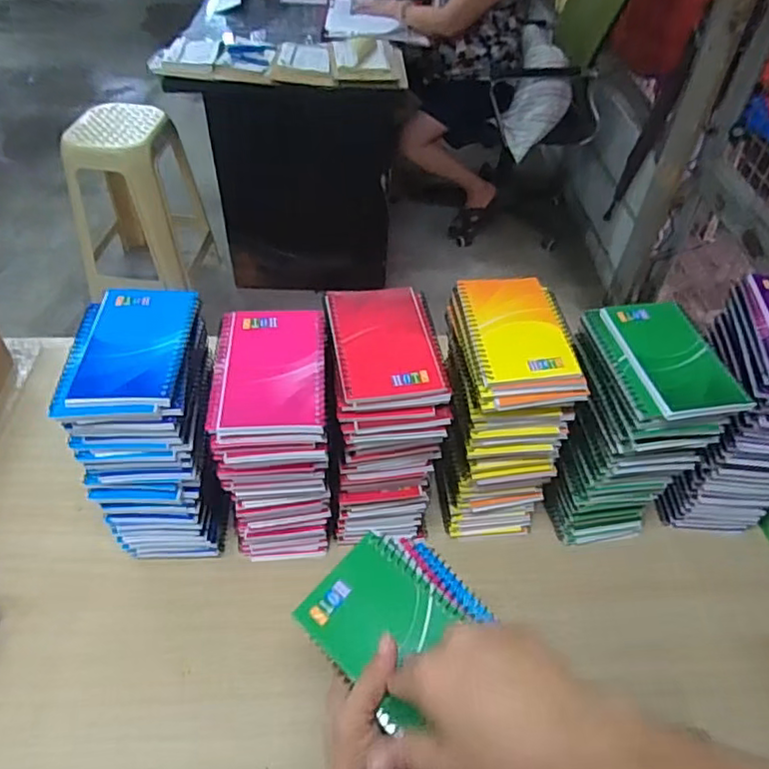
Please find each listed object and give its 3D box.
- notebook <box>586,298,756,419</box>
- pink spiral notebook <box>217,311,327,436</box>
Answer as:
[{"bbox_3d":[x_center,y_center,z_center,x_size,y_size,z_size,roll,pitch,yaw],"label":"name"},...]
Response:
[{"bbox_3d":[0.245,-0.025,0.532,0.096,0.018,0.129,-5,48,-7],"label":"notebook"},{"bbox_3d":[-0.090,-0.014,0.493,0.080,0.010,0.129,-2,47,-4],"label":"pink spiral notebook"}]

